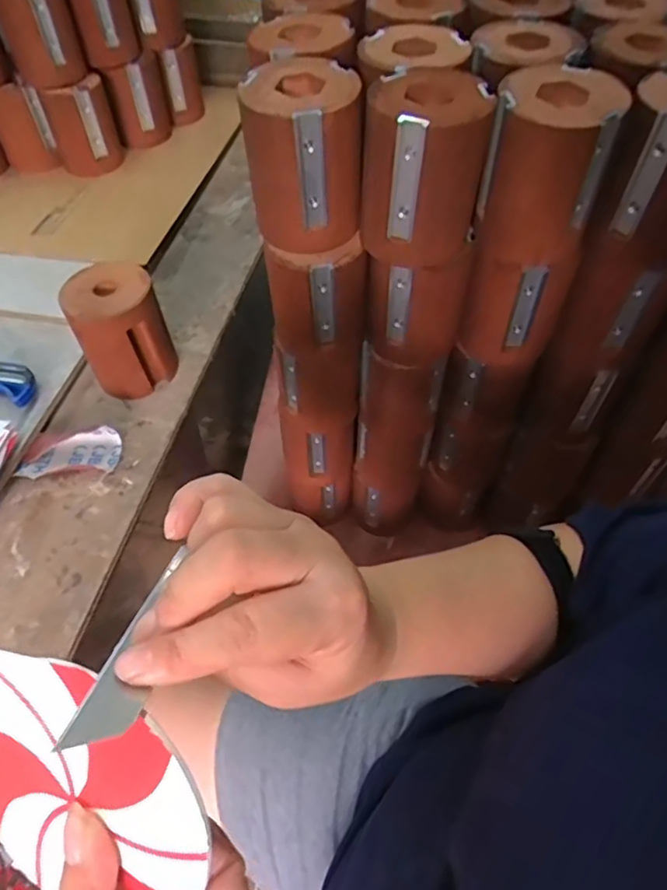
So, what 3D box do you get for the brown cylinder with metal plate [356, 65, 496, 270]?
[{"bbox_3d":[0.060,-0.188,0.405,0.080,0.100,0.081,8,53,6],"label":"brown cylinder with metal plate"}]

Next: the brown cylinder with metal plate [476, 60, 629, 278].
[{"bbox_3d":[0.143,-0.188,0.407,0.076,0.107,0.073,8,53,6],"label":"brown cylinder with metal plate"}]

